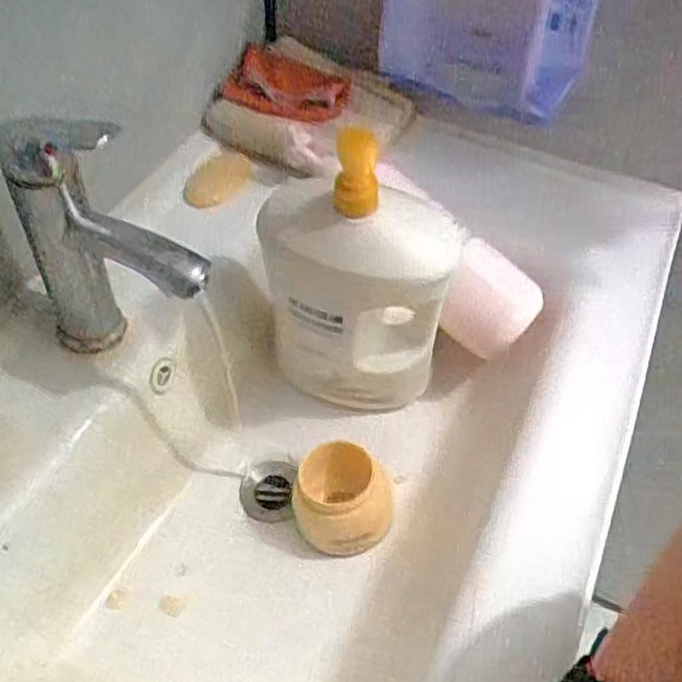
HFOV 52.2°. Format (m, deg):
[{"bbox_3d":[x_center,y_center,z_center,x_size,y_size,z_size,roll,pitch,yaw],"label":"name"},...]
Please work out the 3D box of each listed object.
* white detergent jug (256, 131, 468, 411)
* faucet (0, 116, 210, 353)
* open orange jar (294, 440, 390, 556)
[{"bbox_3d":[0.012,-0.048,0.555,0.147,0.267,0.090,13,51,6],"label":"white detergent jug"},{"bbox_3d":[-0.151,-0.046,0.465,0.126,0.196,0.060,34,56,21],"label":"faucet"},{"bbox_3d":[0.001,0.131,0.566,0.076,0.059,0.073,2,51,-3],"label":"open orange jar"}]

